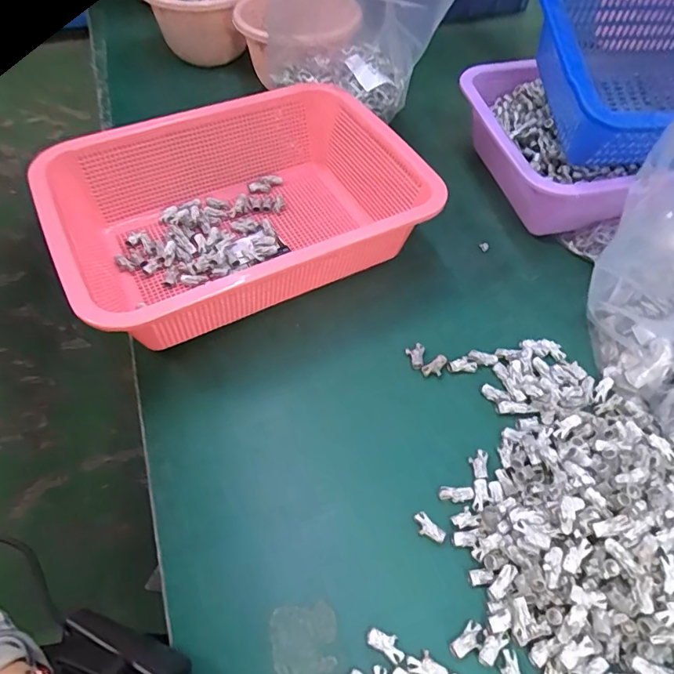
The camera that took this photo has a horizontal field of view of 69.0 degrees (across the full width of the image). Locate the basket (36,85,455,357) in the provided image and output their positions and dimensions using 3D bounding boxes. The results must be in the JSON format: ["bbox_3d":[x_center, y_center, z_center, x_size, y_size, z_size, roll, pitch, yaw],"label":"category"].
[{"bbox_3d":[-0.073,-0.110,0.432,0.306,0.085,0.203,-26,59,-18],"label":"basket"}]

